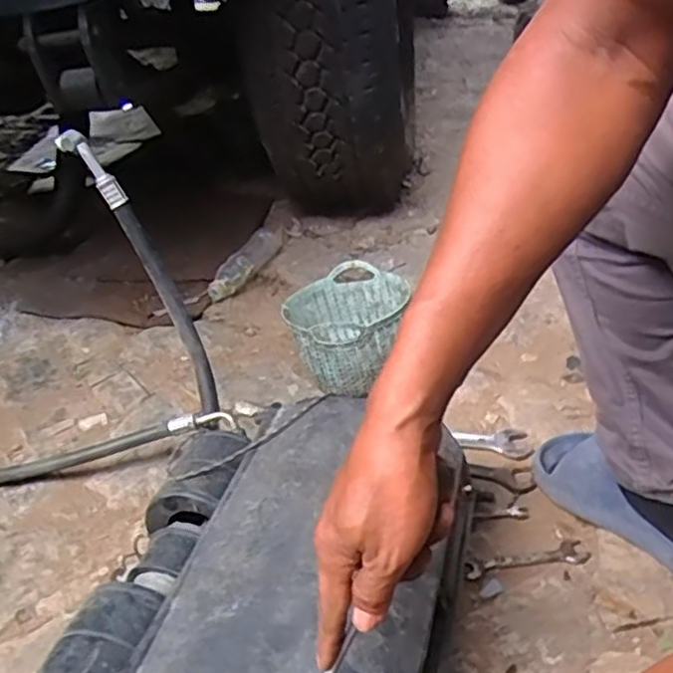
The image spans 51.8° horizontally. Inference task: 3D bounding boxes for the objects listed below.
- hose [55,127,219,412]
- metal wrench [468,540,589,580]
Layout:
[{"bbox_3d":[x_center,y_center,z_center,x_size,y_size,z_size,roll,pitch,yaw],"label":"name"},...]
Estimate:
[{"bbox_3d":[-0.239,-0.084,0.887,0.049,0.378,0.045,-32,10,-35],"label":"hose"},{"bbox_3d":[0.209,0.248,0.763,0.140,0.009,0.029,-10,34,-7],"label":"metal wrench"}]

